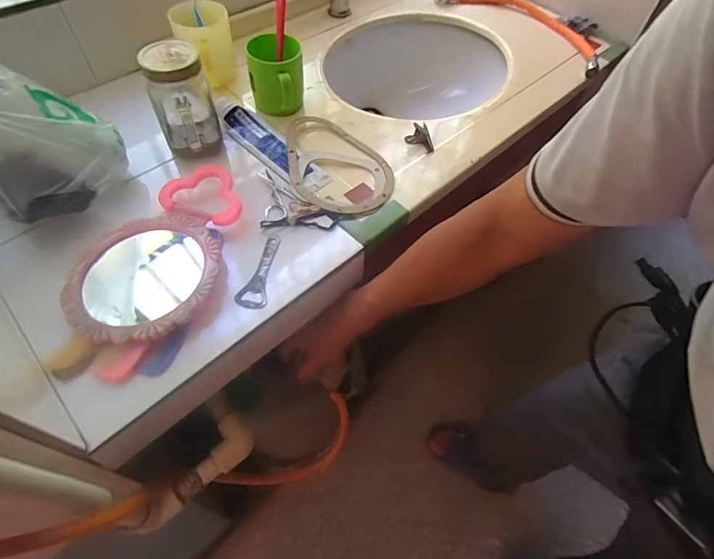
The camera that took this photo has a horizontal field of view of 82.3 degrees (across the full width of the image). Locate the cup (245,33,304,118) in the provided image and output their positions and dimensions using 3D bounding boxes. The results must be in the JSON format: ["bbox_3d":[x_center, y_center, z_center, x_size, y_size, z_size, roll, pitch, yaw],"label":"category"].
[{"bbox_3d":[-0.124,-0.315,0.639,0.082,0.092,0.096,-8,56,-8],"label":"cup"}]

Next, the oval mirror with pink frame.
[{"bbox_3d":[-0.242,-0.005,0.469,0.163,0.019,0.166,-4,56,-6],"label":"oval mirror with pink frame"}]

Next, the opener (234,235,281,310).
[{"bbox_3d":[-0.118,-0.010,0.494,0.033,0.009,0.103,6,56,1],"label":"opener"}]

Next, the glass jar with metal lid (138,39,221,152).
[{"bbox_3d":[-0.232,-0.235,0.544,0.074,0.124,0.070,1,56,-2],"label":"glass jar with metal lid"}]

